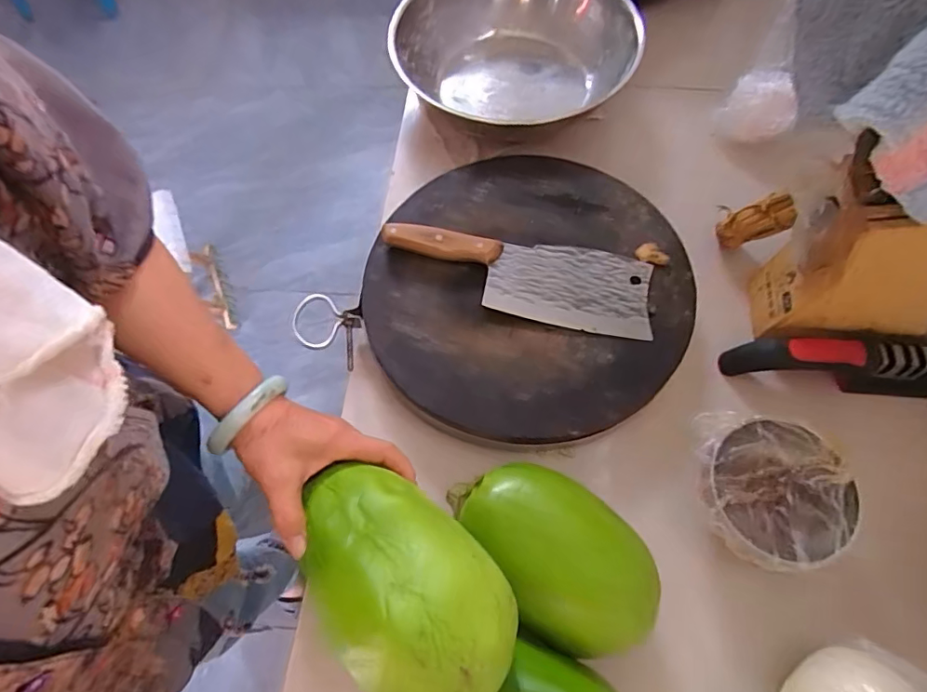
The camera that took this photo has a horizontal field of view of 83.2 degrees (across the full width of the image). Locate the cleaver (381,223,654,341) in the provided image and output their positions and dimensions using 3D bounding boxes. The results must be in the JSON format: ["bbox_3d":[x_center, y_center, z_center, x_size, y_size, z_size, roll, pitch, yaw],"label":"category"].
[{"bbox_3d":[0.051,-0.070,0.528,0.269,0.025,0.089,8,65,6],"label":"cleaver"}]

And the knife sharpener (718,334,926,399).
[{"bbox_3d":[0.362,0.013,0.505,0.194,0.053,0.042,9,65,7],"label":"knife sharpener"}]

